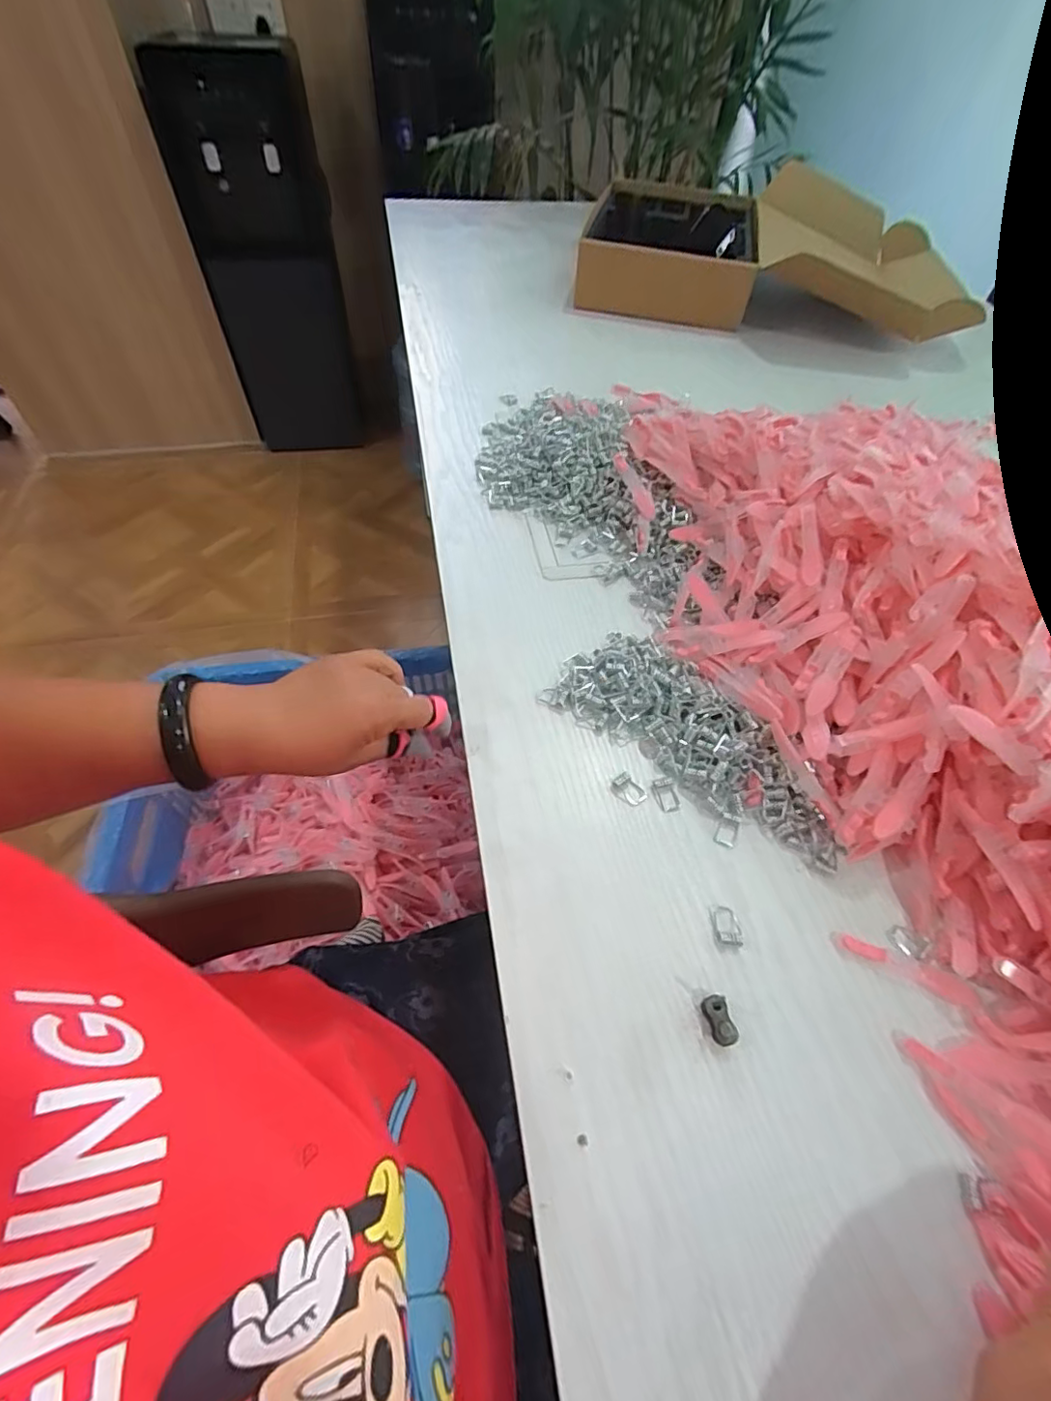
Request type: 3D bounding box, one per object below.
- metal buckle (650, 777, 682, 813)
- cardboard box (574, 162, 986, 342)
[{"bbox_3d":[0.096,0.064,0.385,0.016,0.004,0.024,-9,54,-9],"label":"metal buckle"},{"bbox_3d":[0.443,-0.780,0.968,0.627,0.106,0.461,14,55,7],"label":"cardboard box"}]

